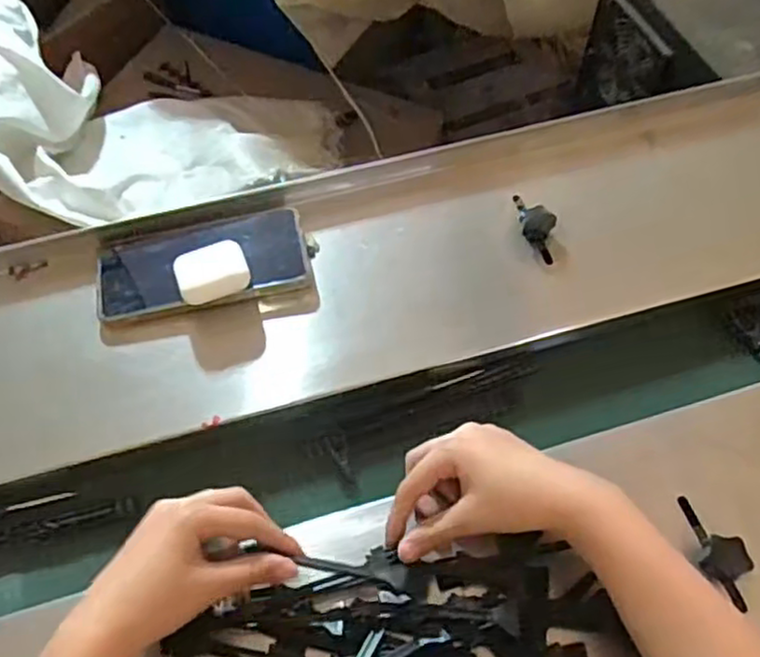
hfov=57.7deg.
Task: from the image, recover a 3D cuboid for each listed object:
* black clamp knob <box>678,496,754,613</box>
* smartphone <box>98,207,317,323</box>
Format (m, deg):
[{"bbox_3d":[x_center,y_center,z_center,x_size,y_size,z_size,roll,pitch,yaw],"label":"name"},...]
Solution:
[{"bbox_3d":[0.206,0.135,0.423,0.027,0.020,0.069,-10,58,-4],"label":"black clamp knob"},{"bbox_3d":[-0.136,-0.050,0.533,0.158,0.015,0.070,-10,66,-9],"label":"smartphone"}]

